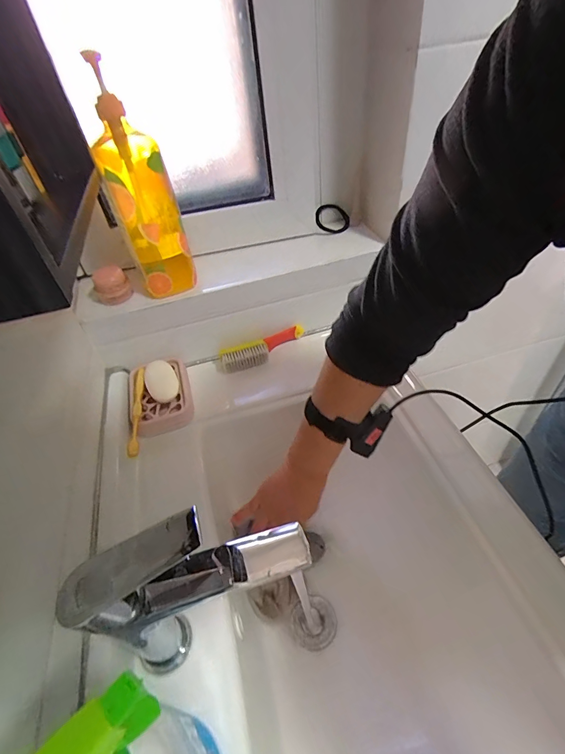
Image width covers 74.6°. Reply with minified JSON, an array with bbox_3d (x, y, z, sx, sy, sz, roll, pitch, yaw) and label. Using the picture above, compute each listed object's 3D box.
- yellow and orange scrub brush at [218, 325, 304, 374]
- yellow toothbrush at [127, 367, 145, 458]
[{"bbox_3d":[-0.033,-0.049,0.656,0.158,0.035,0.037,-20,46,-12],"label":"yellow and orange scrub brush"},{"bbox_3d":[-0.220,0.047,0.560,0.016,0.014,0.175,-12,45,-5],"label":"yellow toothbrush"}]

